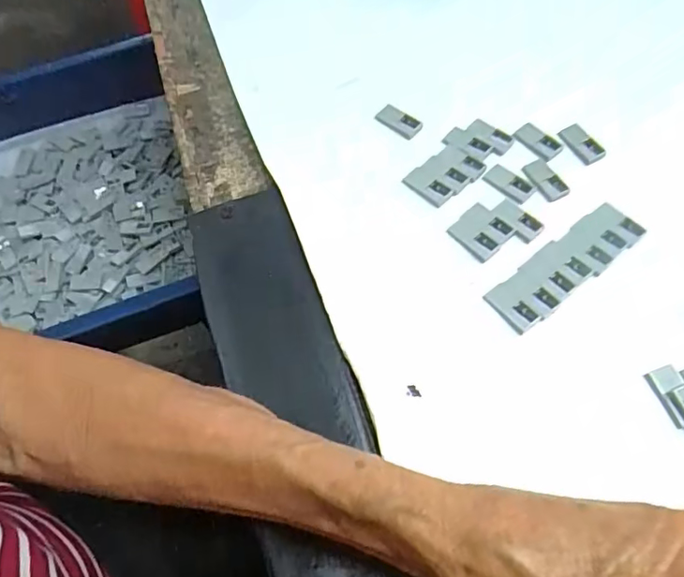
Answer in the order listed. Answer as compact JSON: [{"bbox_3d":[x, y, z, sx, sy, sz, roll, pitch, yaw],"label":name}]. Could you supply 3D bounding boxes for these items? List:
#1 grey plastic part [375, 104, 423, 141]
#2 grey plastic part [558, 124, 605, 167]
[{"bbox_3d":[0.035,-0.102,0.337,0.028,0.008,0.014,31,69,16],"label":"grey plastic part"},{"bbox_3d":[0.141,-0.085,0.320,0.016,0.004,0.027,-32,67,-13],"label":"grey plastic part"}]

